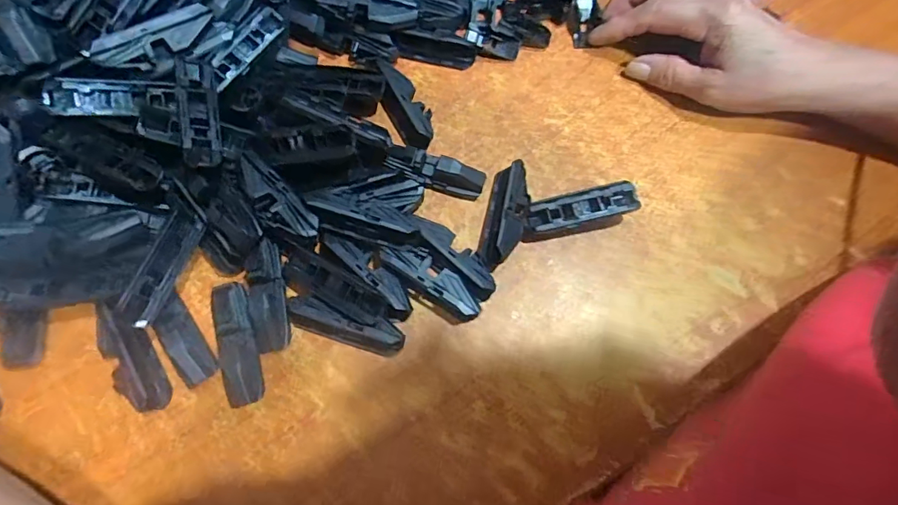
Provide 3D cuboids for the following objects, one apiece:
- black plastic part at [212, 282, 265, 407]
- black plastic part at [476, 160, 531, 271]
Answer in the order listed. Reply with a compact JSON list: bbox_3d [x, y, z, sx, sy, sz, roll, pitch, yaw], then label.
[{"bbox_3d":[-0.126,0.054,0.292,0.020,0.015,0.072,-12,73,-6],"label":"black plastic part"},{"bbox_3d":[0.038,-0.025,0.317,0.026,0.022,0.072,14,72,3],"label":"black plastic part"}]

